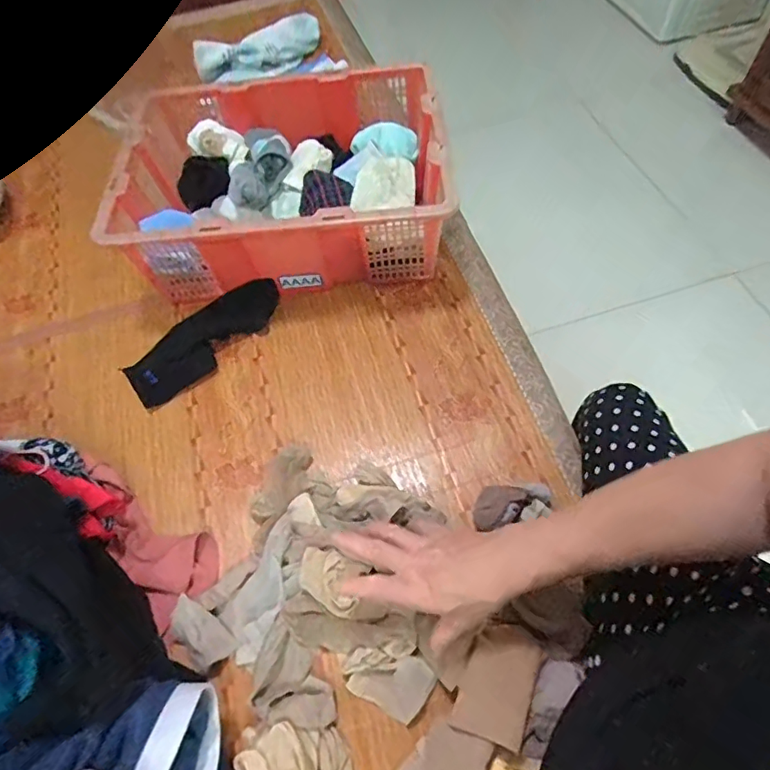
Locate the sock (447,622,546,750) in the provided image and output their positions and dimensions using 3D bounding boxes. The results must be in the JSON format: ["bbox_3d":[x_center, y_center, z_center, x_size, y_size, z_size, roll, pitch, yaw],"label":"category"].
[{"bbox_3d":[0.106,0.273,0.480,0.061,0.013,0.096,16,48,20],"label":"sock"}]

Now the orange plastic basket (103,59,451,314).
[{"bbox_3d":[-0.143,-0.303,0.801,0.435,0.163,0.333,-6,59,-1],"label":"orange plastic basket"}]

